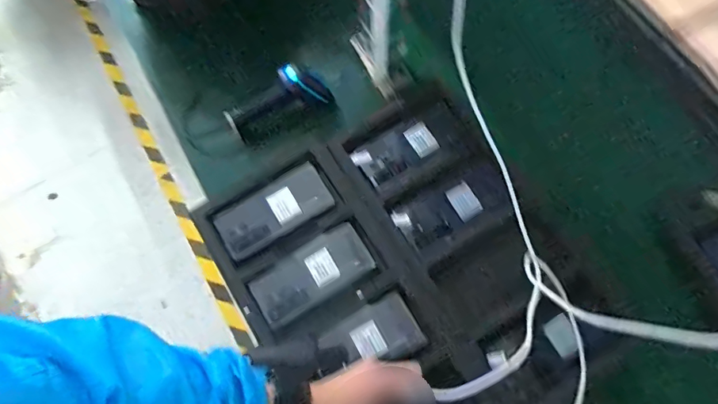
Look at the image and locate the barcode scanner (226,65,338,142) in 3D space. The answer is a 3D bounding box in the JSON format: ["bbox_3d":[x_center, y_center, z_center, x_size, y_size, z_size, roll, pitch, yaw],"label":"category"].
[{"bbox_3d":[-0.130,-0.161,0.783,0.170,0.076,0.055,-28,65,4],"label":"barcode scanner"}]

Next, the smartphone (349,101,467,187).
[{"bbox_3d":[0.075,-0.089,0.766,0.162,0.011,0.072,-31,78,5],"label":"smartphone"}]

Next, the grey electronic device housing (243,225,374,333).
[{"bbox_3d":[-0.067,0.100,0.686,0.168,0.016,0.079,-30,66,-10],"label":"grey electronic device housing"}]

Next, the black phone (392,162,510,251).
[{"bbox_3d":[0.136,0.007,0.722,0.161,0.007,0.070,-30,63,0],"label":"black phone"}]

